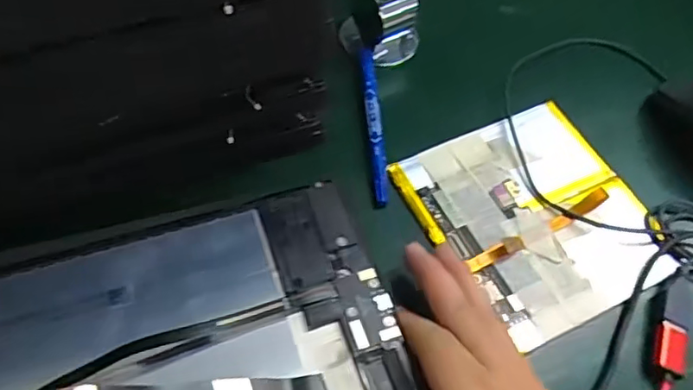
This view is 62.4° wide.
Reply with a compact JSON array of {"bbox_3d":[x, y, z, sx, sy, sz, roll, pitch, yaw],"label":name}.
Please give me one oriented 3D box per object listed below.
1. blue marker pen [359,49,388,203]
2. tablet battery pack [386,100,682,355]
[{"bbox_3d":[0.017,-0.047,0.357,0.010,0.010,0.117,-2,59,-5],"label":"blue marker pen"},{"bbox_3d":[0.110,0.010,0.333,0.123,0.008,0.129,-22,63,-17],"label":"tablet battery pack"}]

